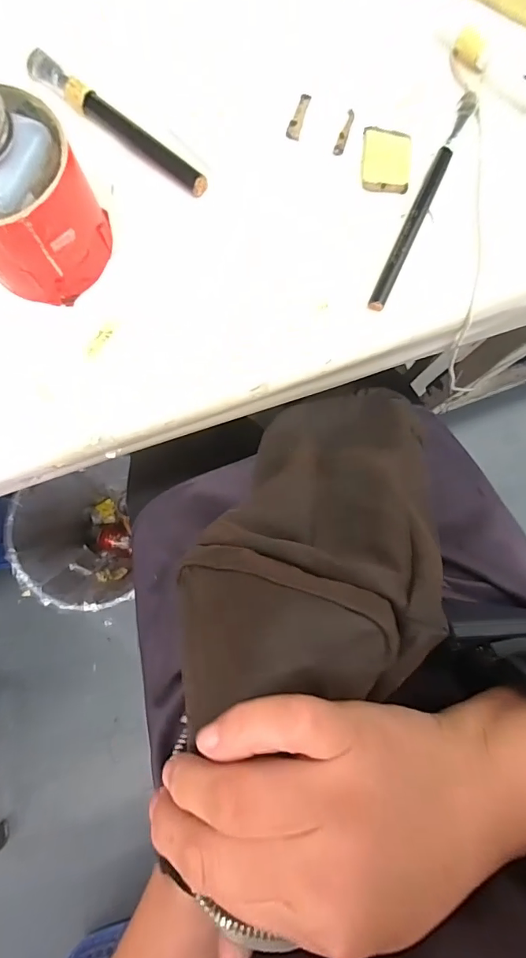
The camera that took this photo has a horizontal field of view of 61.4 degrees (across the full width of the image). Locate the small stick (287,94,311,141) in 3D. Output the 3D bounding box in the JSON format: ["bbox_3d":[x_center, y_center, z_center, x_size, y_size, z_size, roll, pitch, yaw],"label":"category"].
[{"bbox_3d":[0.023,-0.232,0.283,0.008,0.004,0.029,17,85,3],"label":"small stick"}]

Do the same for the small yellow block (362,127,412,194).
[{"bbox_3d":[0.078,-0.202,0.279,0.030,0.004,0.041,3,84,0],"label":"small yellow block"}]

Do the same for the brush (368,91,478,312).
[{"bbox_3d":[0.099,-0.175,0.275,0.013,0.010,0.160,25,85,3],"label":"brush"}]

